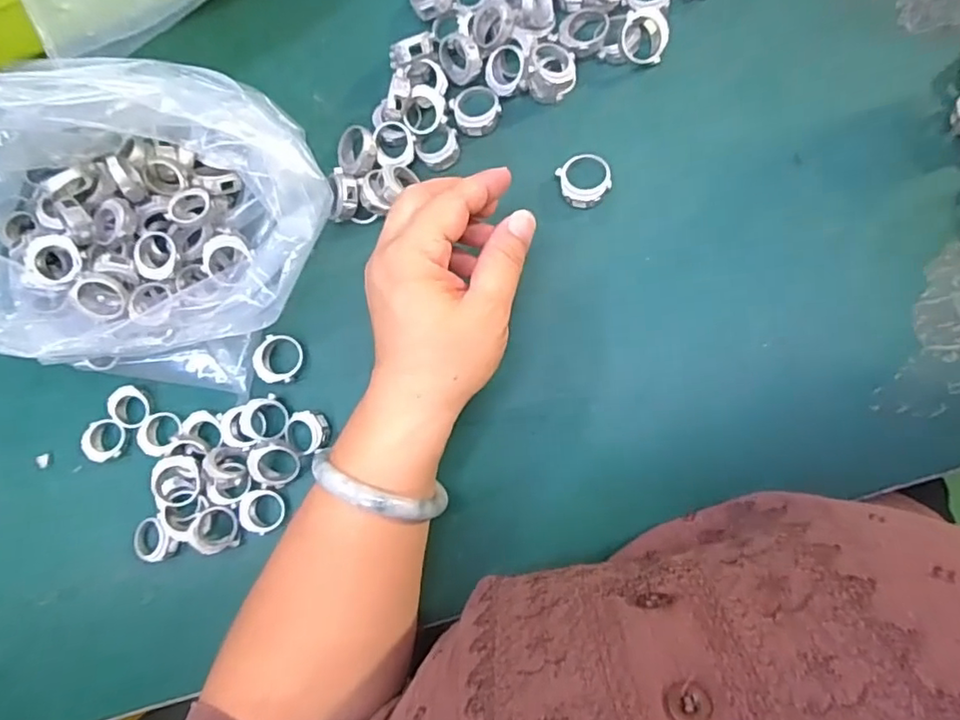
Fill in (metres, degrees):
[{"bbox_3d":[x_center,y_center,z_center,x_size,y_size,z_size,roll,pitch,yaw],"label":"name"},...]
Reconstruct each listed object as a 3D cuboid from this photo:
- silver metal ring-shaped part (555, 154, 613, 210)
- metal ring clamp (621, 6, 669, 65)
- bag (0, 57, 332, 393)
[{"bbox_3d":[0.059,-0.100,0.322,0.029,0.009,0.029,-1,84,9],"label":"silver metal ring-shaped part"},{"bbox_3d":[0.091,-0.179,0.319,0.025,0.007,0.029,8,109,0],"label":"metal ring clamp"},{"bbox_3d":[-0.208,-0.070,0.300,0.237,0.125,0.152,6,86,11],"label":"bag"}]

